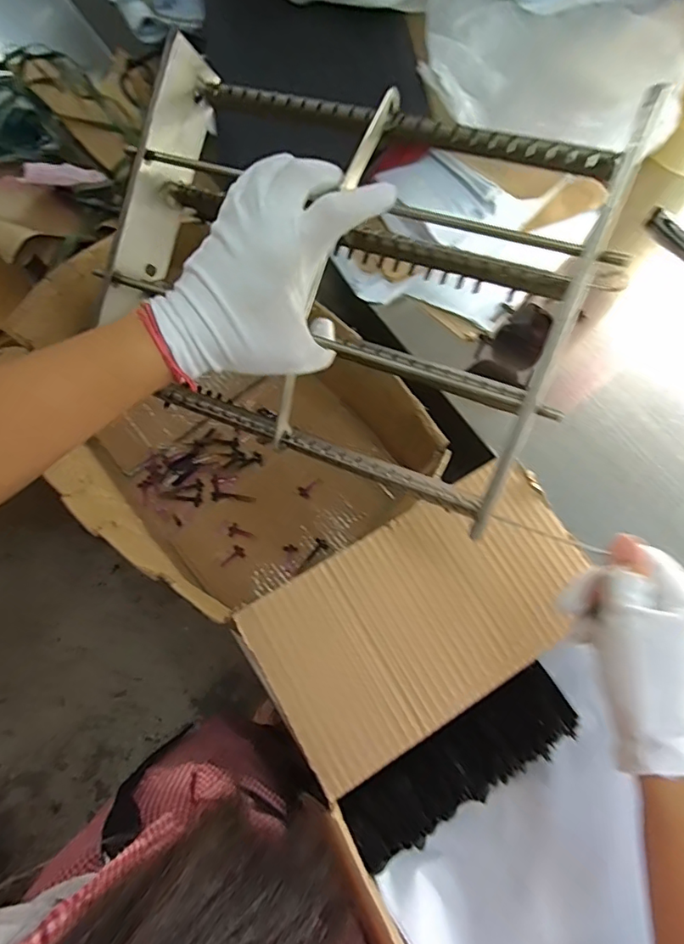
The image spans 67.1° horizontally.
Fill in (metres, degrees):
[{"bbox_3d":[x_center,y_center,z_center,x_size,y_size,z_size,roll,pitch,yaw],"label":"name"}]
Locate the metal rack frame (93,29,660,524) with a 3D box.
[{"bbox_3d":[-0.008,-0.128,0.341,0.320,0.062,0.236,22,96,16],"label":"metal rack frame"}]

